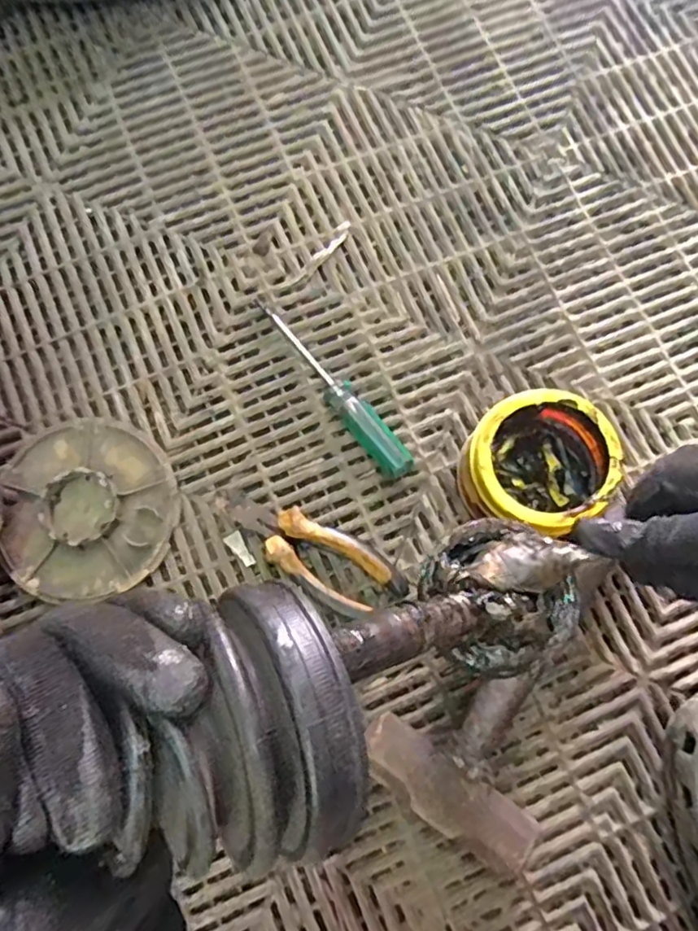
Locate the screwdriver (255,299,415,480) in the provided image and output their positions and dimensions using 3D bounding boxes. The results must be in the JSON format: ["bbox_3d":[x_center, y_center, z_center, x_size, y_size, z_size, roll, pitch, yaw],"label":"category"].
[{"bbox_3d":[-0.011,-0.065,0.521,0.027,0.026,0.182,-37,81,-8],"label":"screwdriver"}]

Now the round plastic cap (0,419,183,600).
[{"bbox_3d":[-0.199,0.030,0.495,0.129,0.022,0.129,0,78,-1],"label":"round plastic cap"}]

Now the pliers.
[{"bbox_3d":[-0.031,0.065,0.490,0.153,0.024,0.051,30,80,5],"label":"pliers"}]

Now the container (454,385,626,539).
[{"bbox_3d":[0.138,-0.002,0.486,0.109,0.074,0.092,-25,80,-6],"label":"container"}]

